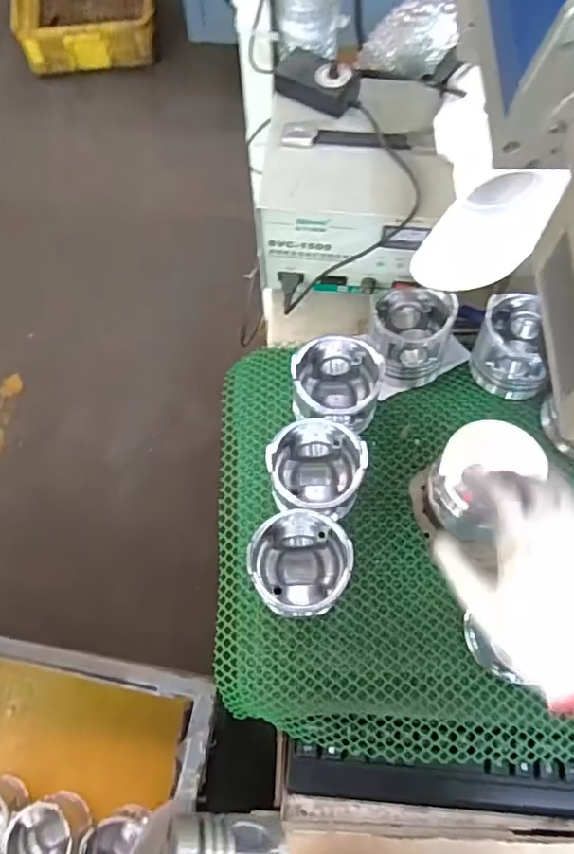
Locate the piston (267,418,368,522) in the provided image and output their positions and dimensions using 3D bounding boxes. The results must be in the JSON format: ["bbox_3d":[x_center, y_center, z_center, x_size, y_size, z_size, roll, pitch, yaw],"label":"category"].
[{"bbox_3d":[0.026,0.047,0.580,0.083,0.085,0.086,0,67,0],"label":"piston"}]

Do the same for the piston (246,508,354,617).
[{"bbox_3d":[0.012,0.128,0.541,0.087,0.078,0.090,0,67,0],"label":"piston"}]

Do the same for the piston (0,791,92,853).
[{"bbox_3d":[-0.322,0.553,0.791,0.085,0.096,0.086,0,67,0],"label":"piston"}]

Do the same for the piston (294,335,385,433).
[{"bbox_3d":[0.051,-0.042,0.614,0.088,0.078,0.083,0,67,0],"label":"piston"}]

